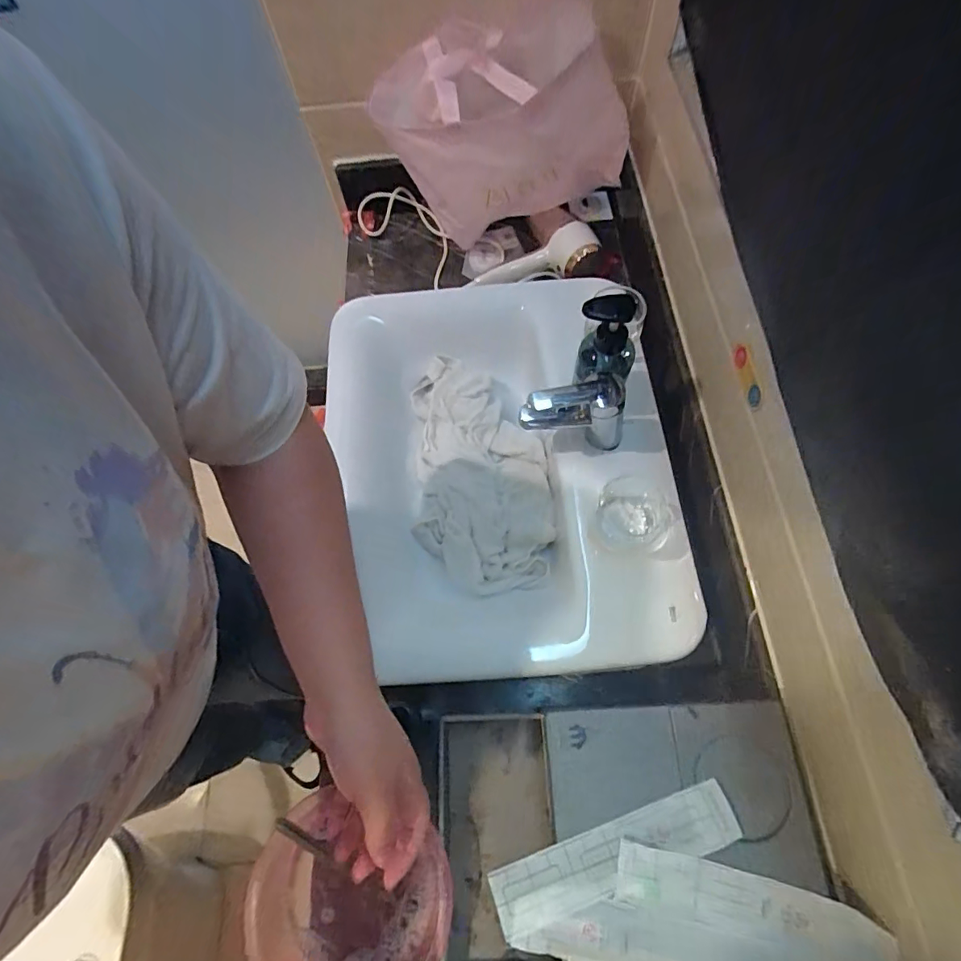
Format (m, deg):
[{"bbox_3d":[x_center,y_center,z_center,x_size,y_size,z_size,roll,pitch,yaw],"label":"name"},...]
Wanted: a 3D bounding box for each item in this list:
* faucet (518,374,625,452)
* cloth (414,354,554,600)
[{"bbox_3d":[0.111,-0.075,0.583,0.119,0.107,0.044,-5,67,1],"label":"faucet"},{"bbox_3d":[0.002,-0.019,0.681,0.182,0.031,0.335,-4,67,1],"label":"cloth"}]

